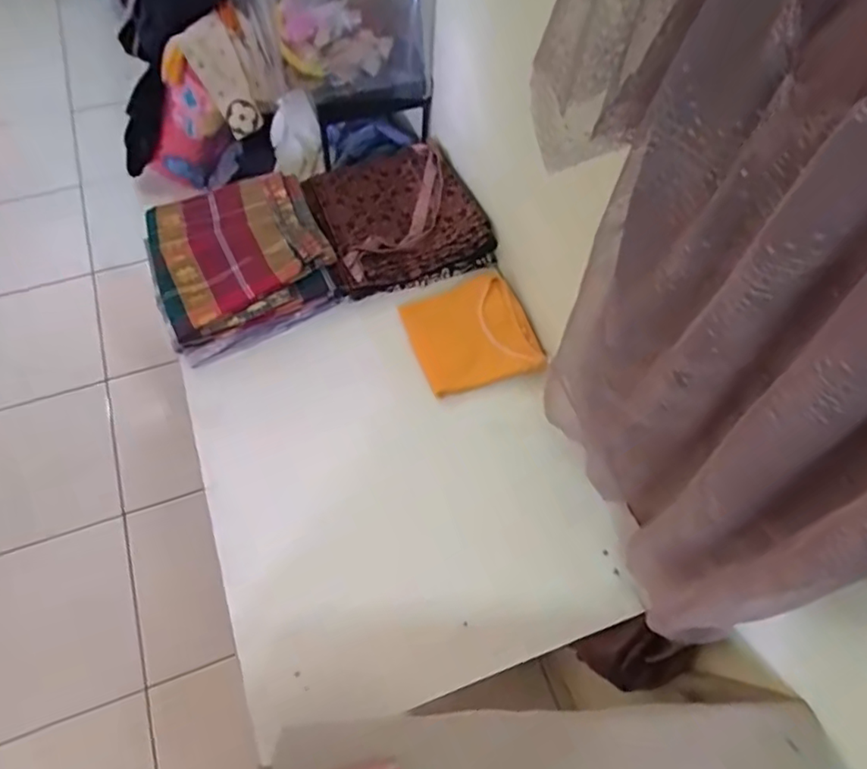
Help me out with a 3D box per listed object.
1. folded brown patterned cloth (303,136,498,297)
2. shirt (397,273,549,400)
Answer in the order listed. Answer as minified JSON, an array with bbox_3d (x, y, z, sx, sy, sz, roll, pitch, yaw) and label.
[{"bbox_3d":[-0.063,-0.276,0.967,0.236,0.063,0.261,-19,62,-13],"label":"folded brown patterned cloth"},{"bbox_3d":[0.057,-0.069,0.877,0.167,0.033,0.155,-24,83,0],"label":"shirt"}]

